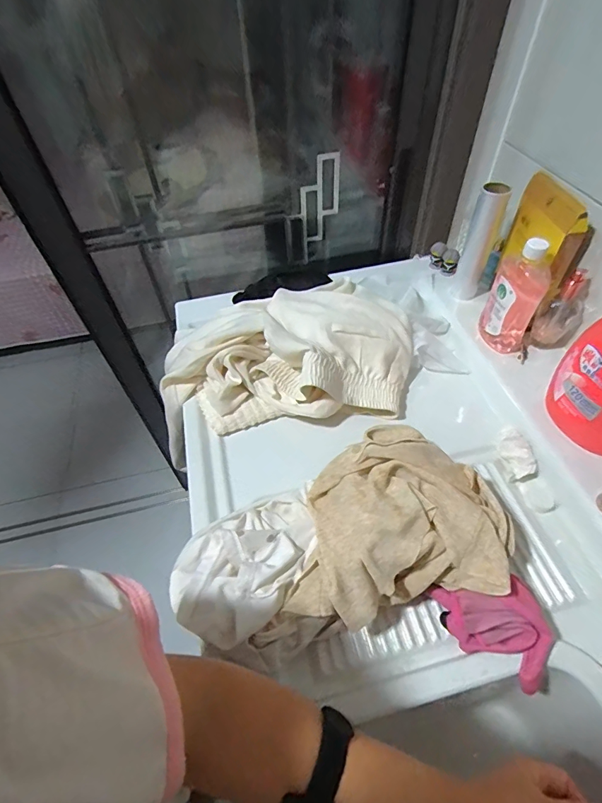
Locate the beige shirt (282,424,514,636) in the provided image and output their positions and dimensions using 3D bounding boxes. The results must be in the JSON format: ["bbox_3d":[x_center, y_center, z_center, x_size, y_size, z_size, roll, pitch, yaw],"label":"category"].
[{"bbox_3d":[0.127,0.136,0.483,0.226,0.095,0.256,8,53,9],"label":"beige shirt"}]

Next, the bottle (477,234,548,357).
[{"bbox_3d":[0.343,-0.166,0.645,0.080,0.184,0.063,25,57,21],"label":"bottle"}]

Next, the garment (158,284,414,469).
[{"bbox_3d":[-0.030,-0.079,0.665,0.450,0.114,0.273,-16,53,-9],"label":"garment"}]

